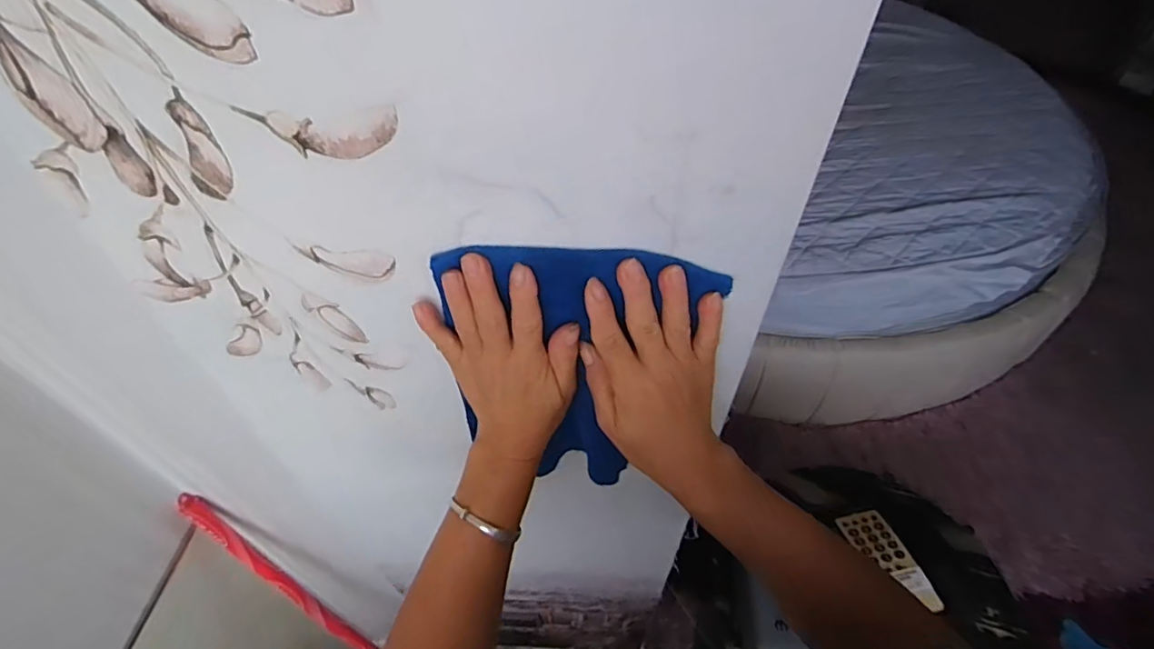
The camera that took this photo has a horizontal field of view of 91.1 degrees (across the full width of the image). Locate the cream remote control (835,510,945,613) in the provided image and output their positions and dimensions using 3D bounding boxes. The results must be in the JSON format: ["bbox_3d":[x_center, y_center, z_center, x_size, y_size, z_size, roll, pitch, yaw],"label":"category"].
[{"bbox_3d":[0.507,0.385,0.923,0.067,0.010,0.179,-29,47,4],"label":"cream remote control"}]

